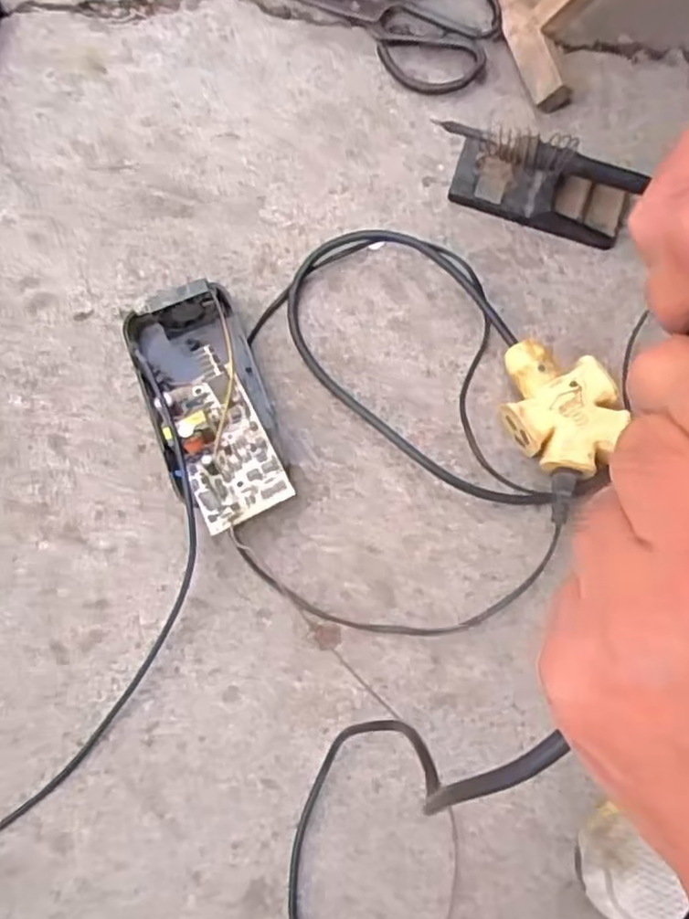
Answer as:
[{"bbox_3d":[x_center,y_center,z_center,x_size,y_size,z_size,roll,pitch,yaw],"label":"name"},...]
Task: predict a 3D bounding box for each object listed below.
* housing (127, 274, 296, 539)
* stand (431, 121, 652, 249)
[{"bbox_3d":[-0.106,-0.040,0.566,0.090,0.053,0.192,-19,78,-4],"label":"housing"},{"bbox_3d":[0.162,-0.240,0.607,0.166,0.054,0.066,18,78,4],"label":"stand"}]

